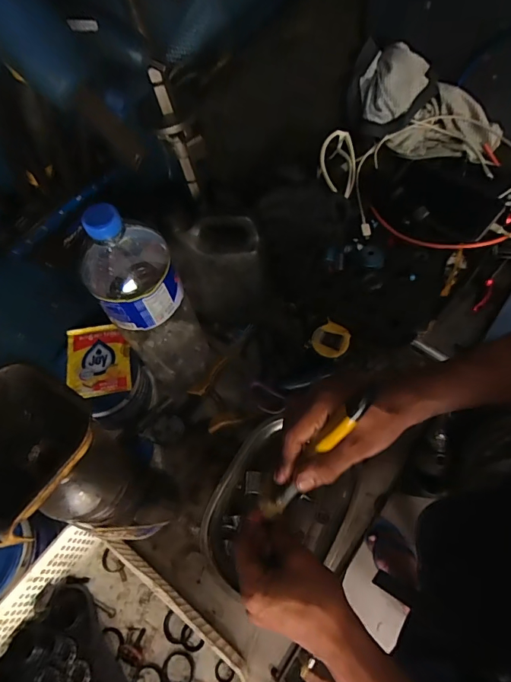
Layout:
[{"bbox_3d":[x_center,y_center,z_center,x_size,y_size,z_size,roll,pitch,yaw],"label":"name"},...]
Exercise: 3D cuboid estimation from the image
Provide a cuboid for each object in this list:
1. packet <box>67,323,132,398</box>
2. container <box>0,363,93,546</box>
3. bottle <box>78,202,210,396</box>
[{"bbox_3d":[-0.197,0.023,0.530,0.079,0.010,0.094,-11,63,0],"label":"packet"},{"bbox_3d":[-0.153,0.076,0.292,0.091,0.067,0.092,30,70,19],"label":"container"},{"bbox_3d":[-0.120,-0.041,0.495,0.088,0.304,0.103,-17,63,-3],"label":"bottle"}]

